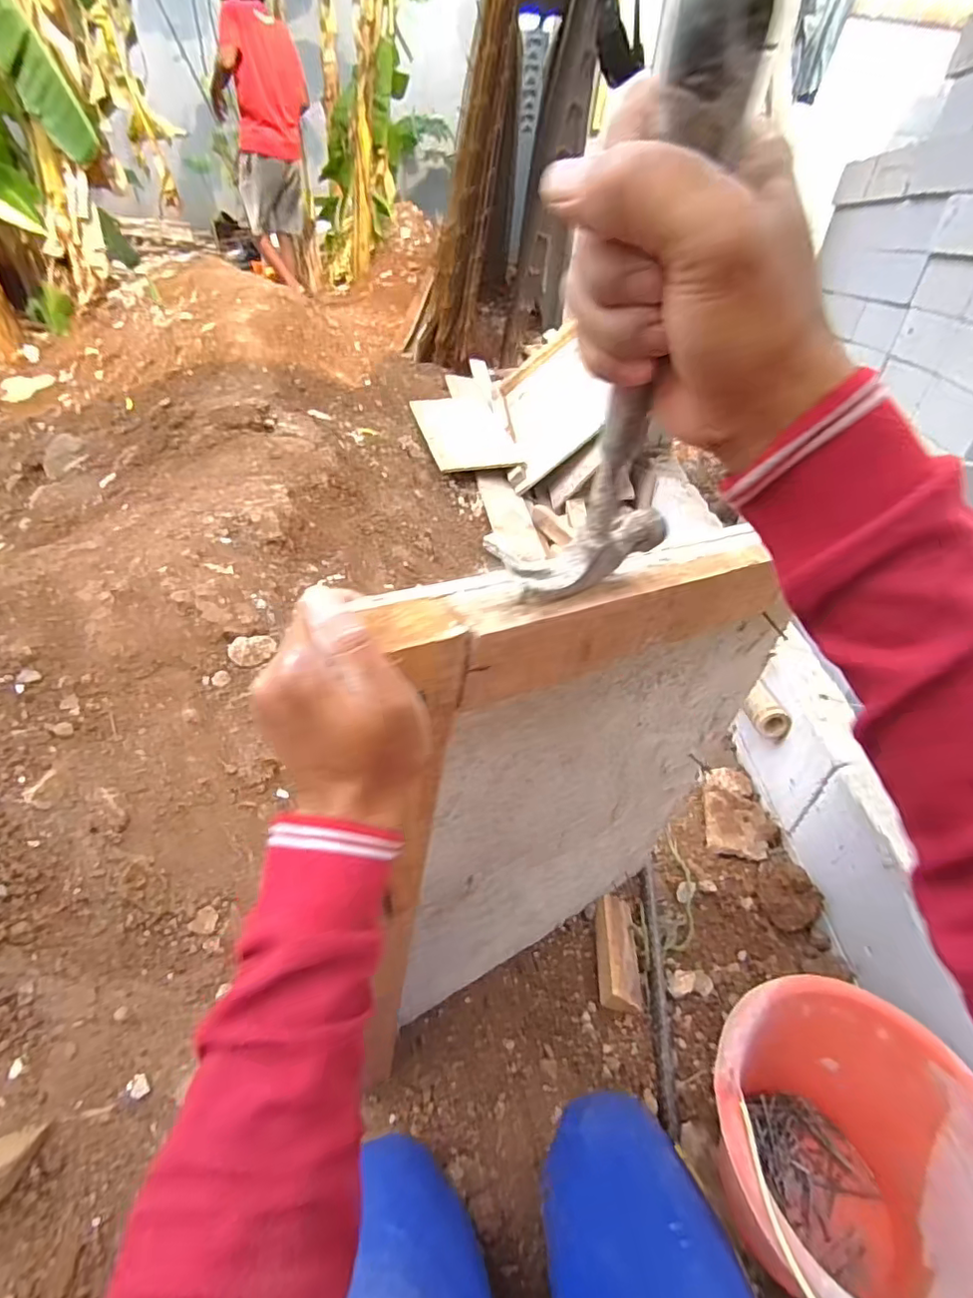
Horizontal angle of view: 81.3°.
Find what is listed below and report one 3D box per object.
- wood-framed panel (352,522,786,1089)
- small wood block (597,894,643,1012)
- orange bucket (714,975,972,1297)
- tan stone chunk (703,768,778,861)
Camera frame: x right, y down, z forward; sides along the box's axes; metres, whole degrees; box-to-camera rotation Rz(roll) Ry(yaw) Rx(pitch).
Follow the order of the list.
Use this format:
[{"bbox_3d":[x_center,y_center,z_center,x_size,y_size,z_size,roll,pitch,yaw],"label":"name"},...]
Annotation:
[{"bbox_3d":[0.105,0.171,0.594,0.442,0.642,0.061,-19,44,-28],"label":"wood-framed panel"},{"bbox_3d":[0.197,0.449,0.841,0.062,0.041,0.158,6,38,1],"label":"small wood block"},{"bbox_3d":[0.361,0.546,0.602,0.281,0.214,0.267,3,38,-3],"label":"orange bucket"},{"bbox_3d":[0.478,0.309,1.088,0.121,0.031,0.194,9,38,5],"label":"tan stone chunk"}]

